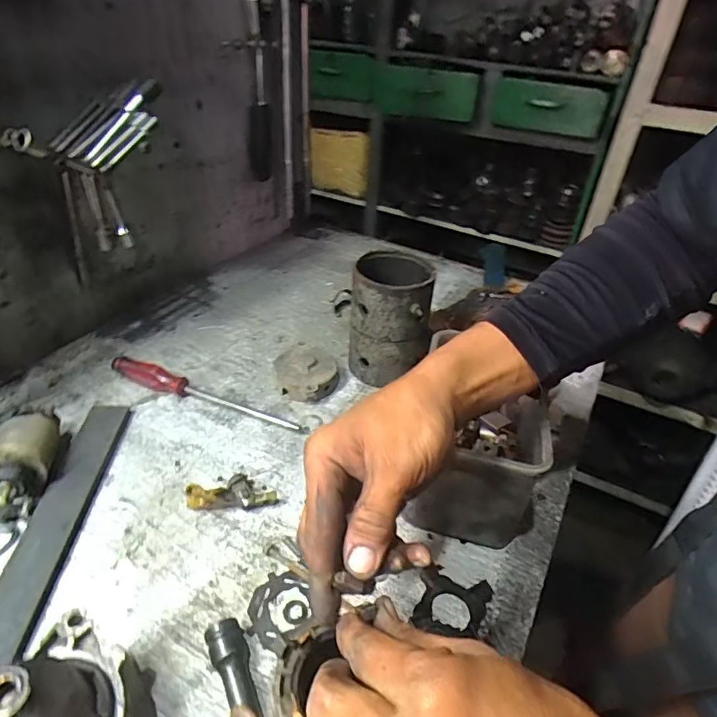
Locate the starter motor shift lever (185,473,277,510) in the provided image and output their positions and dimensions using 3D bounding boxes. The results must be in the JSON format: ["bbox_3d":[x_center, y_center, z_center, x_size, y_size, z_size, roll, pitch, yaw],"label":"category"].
[{"bbox_3d":[-0.109,0.117,0.416,0.071,0.035,0.021,-9,40,-16],"label":"starter motor shift lever"}]

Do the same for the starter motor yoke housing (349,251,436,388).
[{"bbox_3d":[0.033,-0.041,0.552,0.084,0.134,0.085,1,38,-4],"label":"starter motor yoke housing"}]

